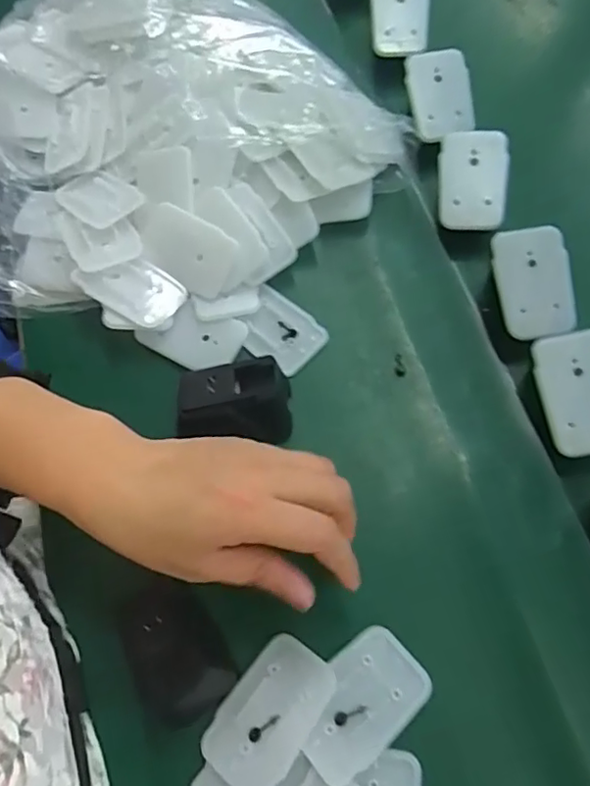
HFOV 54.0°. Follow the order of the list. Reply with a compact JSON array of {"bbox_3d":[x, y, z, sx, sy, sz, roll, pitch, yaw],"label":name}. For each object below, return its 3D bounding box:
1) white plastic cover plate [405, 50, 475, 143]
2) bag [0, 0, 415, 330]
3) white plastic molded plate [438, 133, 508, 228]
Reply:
[{"bbox_3d":[0.108,-0.220,0.427,0.045,0.009,0.063,-14,95,-3],"label":"white plastic cover plate"},{"bbox_3d":[-0.123,-0.191,0.415,0.297,0.073,0.309,-40,71,-13],"label":"bag"},{"bbox_3d":[0.121,-0.145,0.395,0.045,0.005,0.067,2,89,15],"label":"white plastic molded plate"}]

